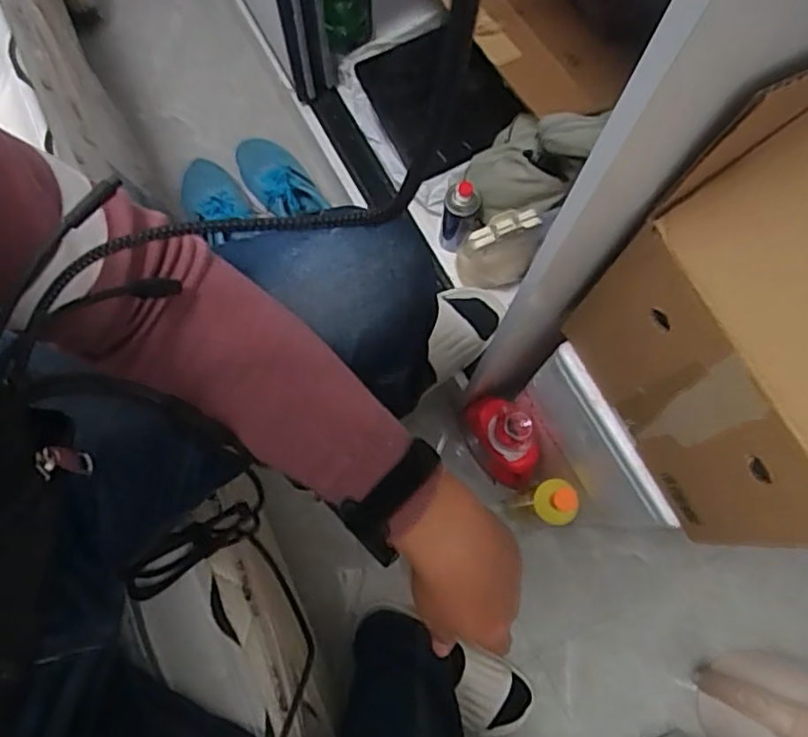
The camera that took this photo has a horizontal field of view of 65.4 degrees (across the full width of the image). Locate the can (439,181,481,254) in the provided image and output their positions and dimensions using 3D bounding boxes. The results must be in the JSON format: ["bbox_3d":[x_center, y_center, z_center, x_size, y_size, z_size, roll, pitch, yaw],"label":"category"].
[{"bbox_3d":[0.081,-0.218,0.941,0.047,0.170,0.045,0,76,-1],"label":"can"}]

